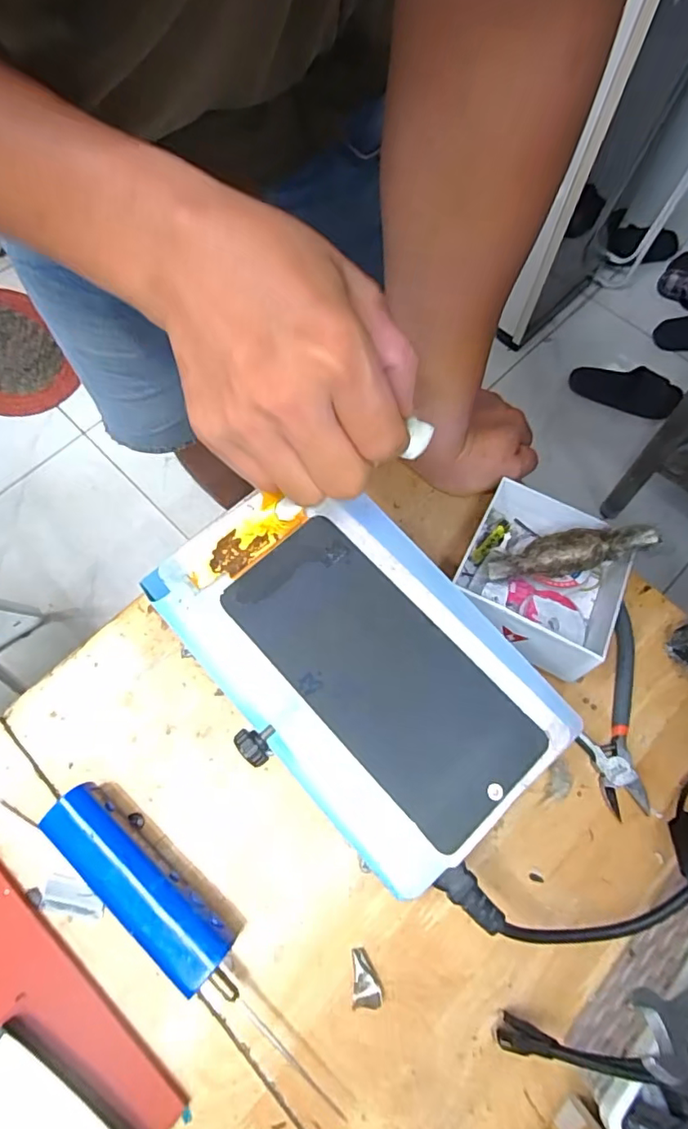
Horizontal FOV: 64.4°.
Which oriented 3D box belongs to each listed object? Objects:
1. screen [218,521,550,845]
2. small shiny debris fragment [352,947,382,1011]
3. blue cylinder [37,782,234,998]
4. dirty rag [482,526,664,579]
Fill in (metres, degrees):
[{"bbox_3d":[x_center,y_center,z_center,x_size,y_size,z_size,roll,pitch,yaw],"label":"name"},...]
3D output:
[{"bbox_3d":[0.013,0.046,0.247,0.066,0.005,0.149,-41,74,-14],"label":"screen"},{"bbox_3d":[0.012,0.235,0.310,0.016,0.006,0.027,-4,69,-1],"label":"small shiny debris fragment"},{"bbox_3d":[-0.119,0.183,0.318,0.127,0.030,0.033,38,73,14],"label":"blue cylinder"},{"bbox_3d":[0.148,-0.008,0.359,0.103,0.014,0.027,-13,68,15],"label":"dirty rag"}]

